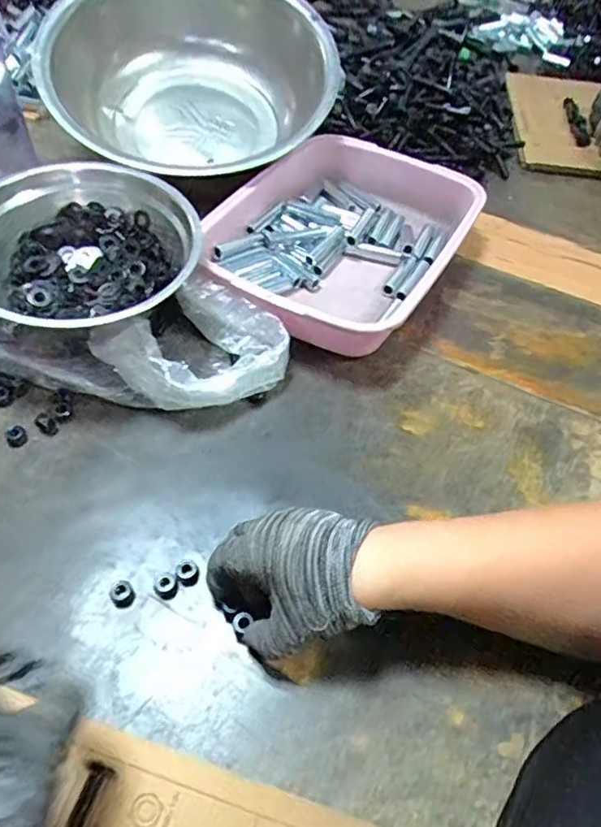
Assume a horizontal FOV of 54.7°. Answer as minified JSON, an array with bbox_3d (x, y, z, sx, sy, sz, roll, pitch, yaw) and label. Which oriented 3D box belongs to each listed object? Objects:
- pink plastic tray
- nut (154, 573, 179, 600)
[{"bbox_3d":[0.041,-0.200,0.647,0.247,0.063,0.329,26,54,13],"label":"pink plastic tray"},{"bbox_3d":[-0.097,0.125,0.421,0.016,0.006,0.016,3,52,-4],"label":"nut"}]

